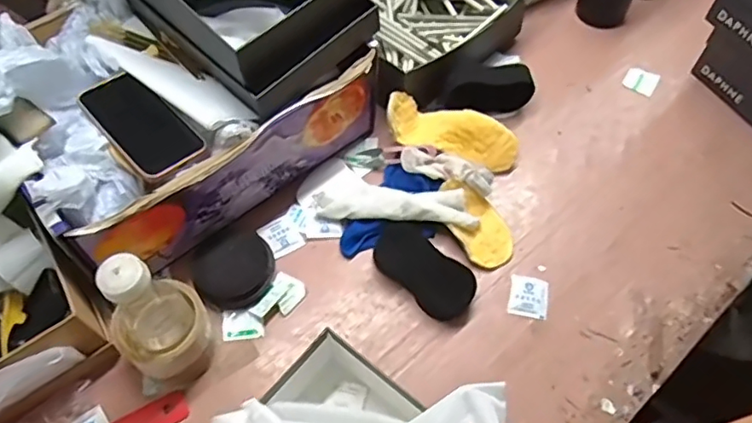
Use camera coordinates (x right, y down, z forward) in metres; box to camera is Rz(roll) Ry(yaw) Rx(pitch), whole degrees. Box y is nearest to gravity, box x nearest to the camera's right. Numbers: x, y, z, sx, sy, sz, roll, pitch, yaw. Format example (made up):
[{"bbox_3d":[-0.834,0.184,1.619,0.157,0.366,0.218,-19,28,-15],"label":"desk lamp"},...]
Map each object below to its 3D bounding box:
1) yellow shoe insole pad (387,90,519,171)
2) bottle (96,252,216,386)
[{"bbox_3d":[0.101,-0.104,0.764,0.180,0.019,0.063,16,97,-6],"label":"yellow shoe insole pad"},{"bbox_3d":[-0.210,0.109,0.564,0.086,0.184,0.072,-37,66,-21],"label":"bottle"}]

